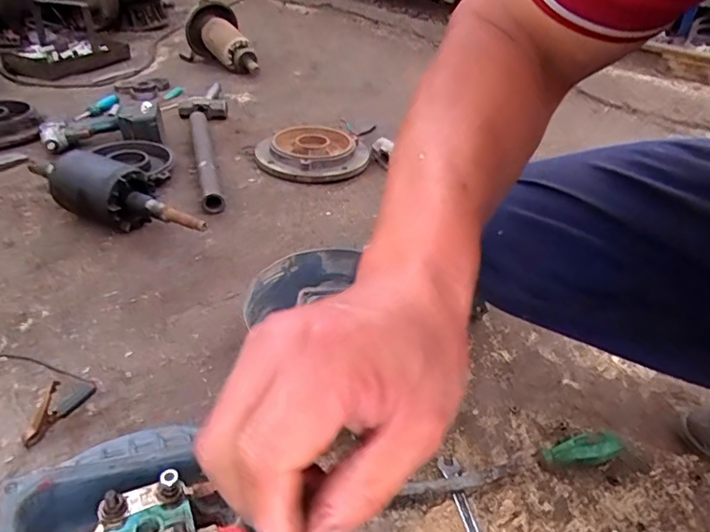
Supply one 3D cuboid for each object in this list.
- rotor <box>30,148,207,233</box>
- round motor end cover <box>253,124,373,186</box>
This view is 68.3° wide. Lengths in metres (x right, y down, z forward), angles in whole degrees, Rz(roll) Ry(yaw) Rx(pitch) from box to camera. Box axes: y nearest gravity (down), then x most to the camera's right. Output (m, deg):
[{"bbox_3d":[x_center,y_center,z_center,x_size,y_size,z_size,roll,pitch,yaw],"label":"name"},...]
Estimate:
[{"bbox_3d":[-0.416,-0.121,0.894,0.374,0.110,0.109,24,40,27],"label":"rotor"},{"bbox_3d":[-0.093,-0.250,1.145,0.236,0.051,0.257,-1,35,-5],"label":"round motor end cover"}]

